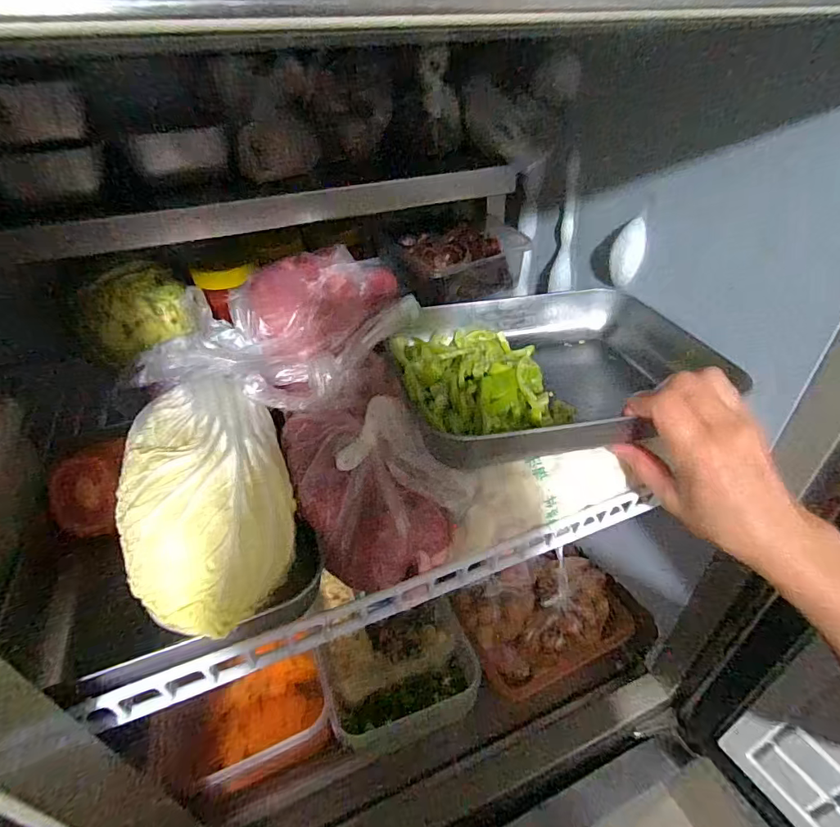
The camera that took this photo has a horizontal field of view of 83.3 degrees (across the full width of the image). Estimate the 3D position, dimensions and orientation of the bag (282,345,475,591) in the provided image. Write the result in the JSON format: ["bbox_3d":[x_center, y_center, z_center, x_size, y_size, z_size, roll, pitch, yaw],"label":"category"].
[{"bbox_3d":[-0.037,0.040,0.342,0.106,0.070,0.145,-22,44,-20],"label":"bag"}]

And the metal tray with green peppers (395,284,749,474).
[{"bbox_3d":[0.107,-0.037,0.404,0.248,0.050,0.194,-8,41,-5],"label":"metal tray with green peppers"}]

